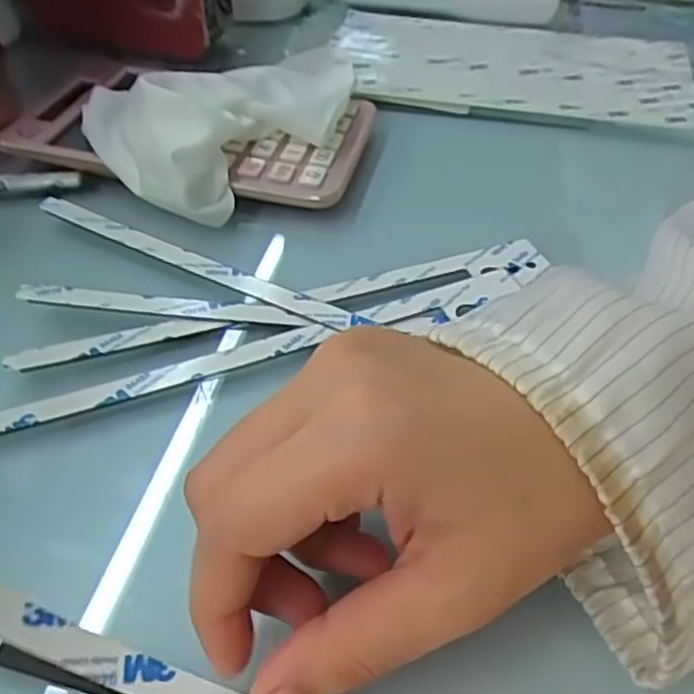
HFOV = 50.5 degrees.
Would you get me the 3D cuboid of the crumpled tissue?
[{"bbox_3d":[-0.058,-0.136,0.402,0.120,0.036,0.174,31,52,27],"label":"crumpled tissue"}]

